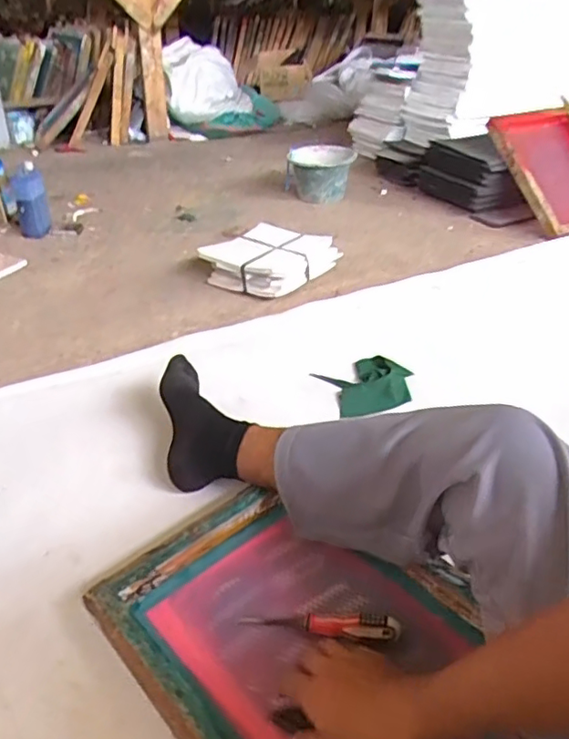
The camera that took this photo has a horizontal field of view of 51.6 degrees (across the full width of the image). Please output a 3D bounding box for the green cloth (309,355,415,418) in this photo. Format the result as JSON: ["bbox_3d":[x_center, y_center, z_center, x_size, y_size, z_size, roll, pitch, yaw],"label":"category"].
[{"bbox_3d":[0.158,0.030,1.112,0.159,0.023,0.125,-24,59,-4],"label":"green cloth"}]

